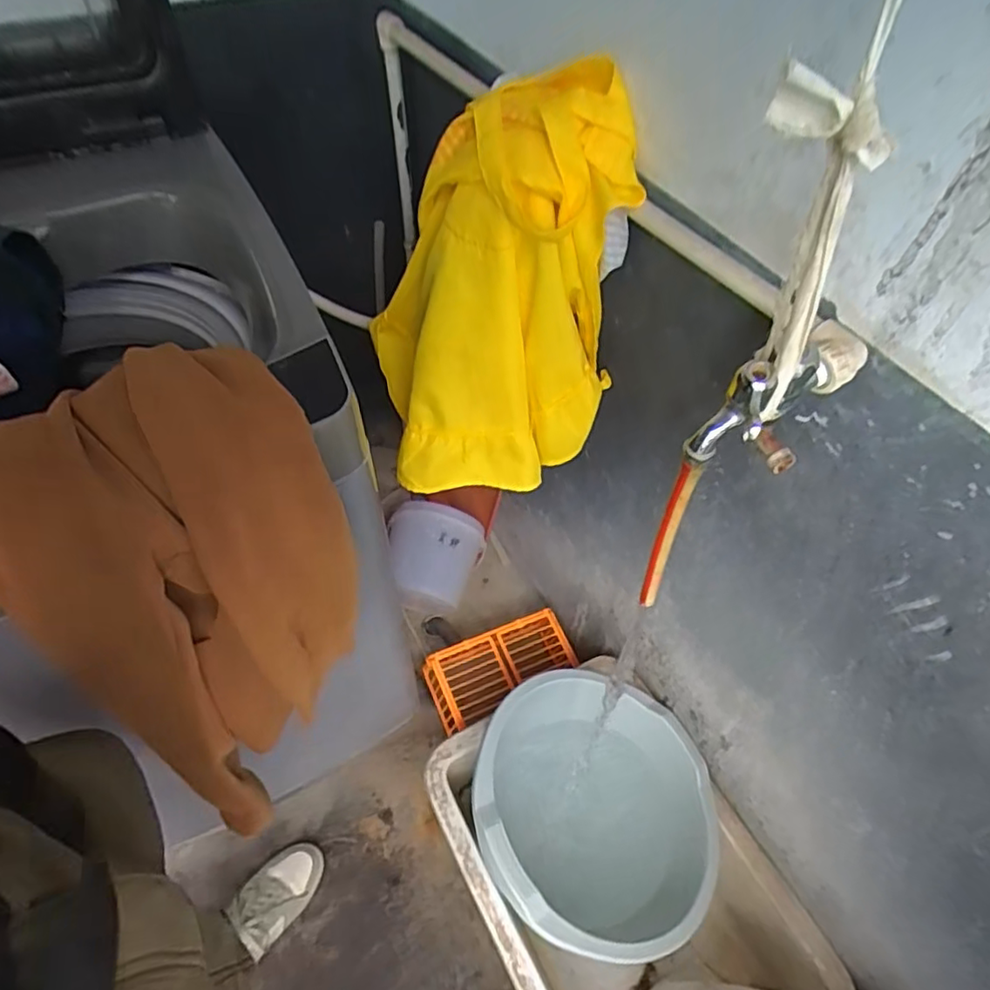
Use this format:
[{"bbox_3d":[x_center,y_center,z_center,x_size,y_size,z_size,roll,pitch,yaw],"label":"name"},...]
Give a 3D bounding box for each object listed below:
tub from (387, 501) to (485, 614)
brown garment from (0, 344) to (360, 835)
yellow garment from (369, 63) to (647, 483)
[{"bbox_3d":[-0.117,0.140,1.289,0.185,0.165,0.188,2,54,-1],"label":"tub"},{"bbox_3d":[-0.219,0.106,0.518,0.195,0.417,0.111,-4,22,-9],"label":"brown garment"},{"bbox_3d":[-0.003,-0.236,0.740,0.256,0.394,0.269,-6,54,-7],"label":"yellow garment"}]

